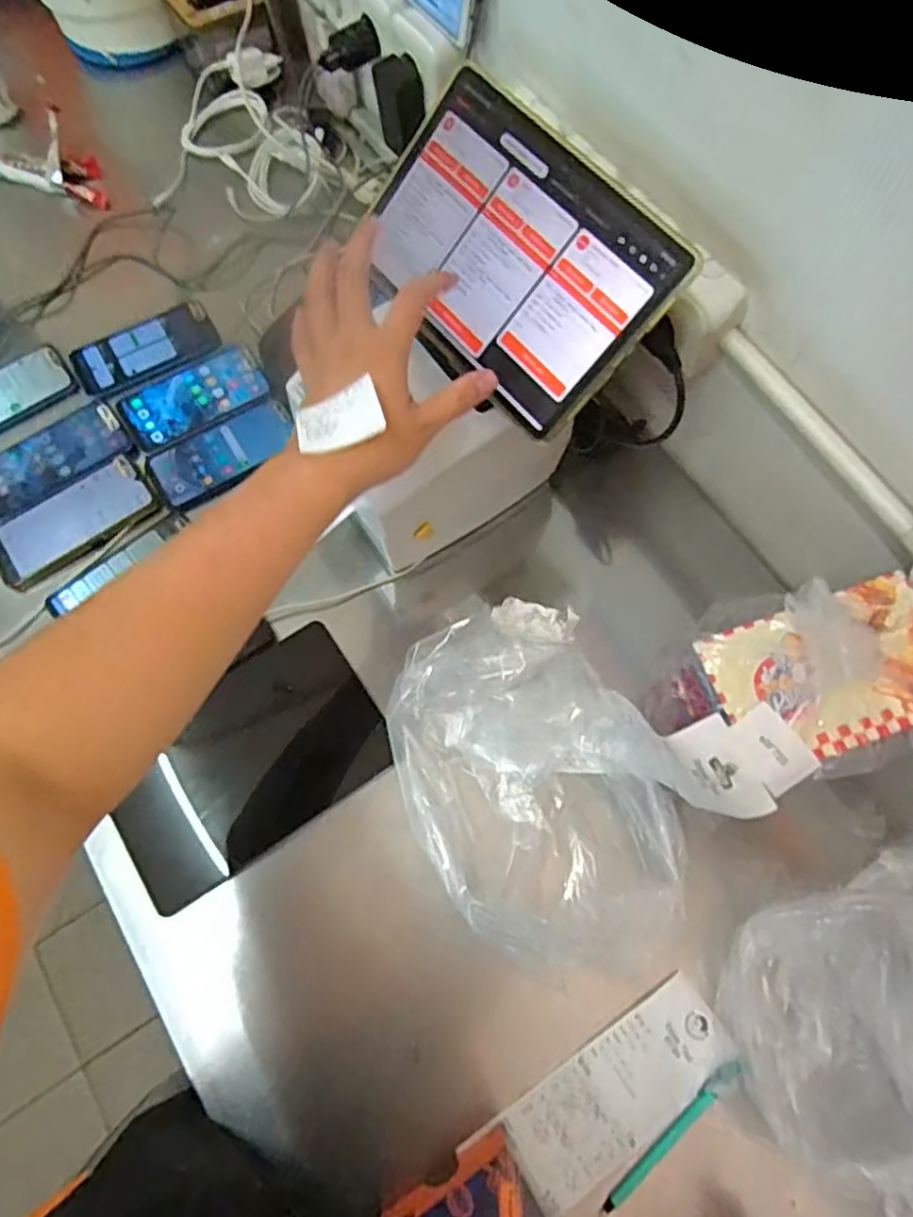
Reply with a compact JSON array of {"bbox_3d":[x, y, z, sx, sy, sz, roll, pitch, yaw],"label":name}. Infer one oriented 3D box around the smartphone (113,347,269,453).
[{"bbox_3d":[-0.293,-0.238,0.775,0.159,0.013,0.079,-32,72,-10],"label":"smartphone"}]

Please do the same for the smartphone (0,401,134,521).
[{"bbox_3d":[-0.440,-0.165,0.747,0.161,0.007,0.077,-35,73,-11],"label":"smartphone"}]

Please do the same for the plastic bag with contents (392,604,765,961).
[{"bbox_3d":[0.075,0.149,0.605,0.231,0.082,0.304,-32,73,-10],"label":"plastic bag with contents"}]

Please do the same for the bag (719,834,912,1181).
[{"bbox_3d":[0.347,0.319,0.533,0.252,0.067,0.216,-22,71,-7],"label":"bag"}]

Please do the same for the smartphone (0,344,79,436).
[{"bbox_3d":[-0.515,-0.236,0.774,0.162,0.012,0.087,-37,73,-11],"label":"smartphone"}]

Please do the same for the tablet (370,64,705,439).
[{"bbox_3d":[0.037,-0.272,0.527,0.249,0.013,0.164,49,113,13],"label":"tablet"}]

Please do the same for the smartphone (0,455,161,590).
[{"bbox_3d":[-0.404,-0.088,0.726,0.168,0.015,0.080,-36,73,-11],"label":"smartphone"}]

